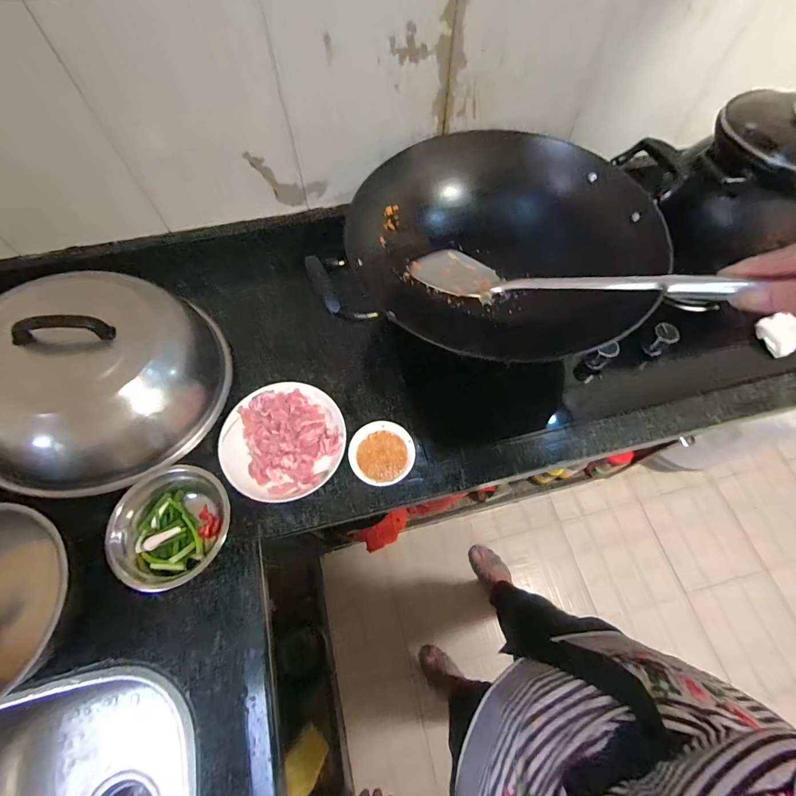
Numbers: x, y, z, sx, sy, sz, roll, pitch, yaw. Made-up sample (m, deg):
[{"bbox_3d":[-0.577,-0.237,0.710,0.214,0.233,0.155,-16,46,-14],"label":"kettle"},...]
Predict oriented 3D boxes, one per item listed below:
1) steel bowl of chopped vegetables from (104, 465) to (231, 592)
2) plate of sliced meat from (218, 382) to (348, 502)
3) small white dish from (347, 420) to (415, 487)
[{"bbox_3d":[-0.307,0.172,0.531,0.153,0.066,0.143,0,65,0],"label":"steel bowl of chopped vegetables"},{"bbox_3d":[-0.175,0.062,0.596,0.178,0.027,0.181,0,65,0],"label":"plate of sliced meat"},{"bbox_3d":[-0.025,0.084,0.592,0.095,0.024,0.099,0,65,0],"label":"small white dish"}]

